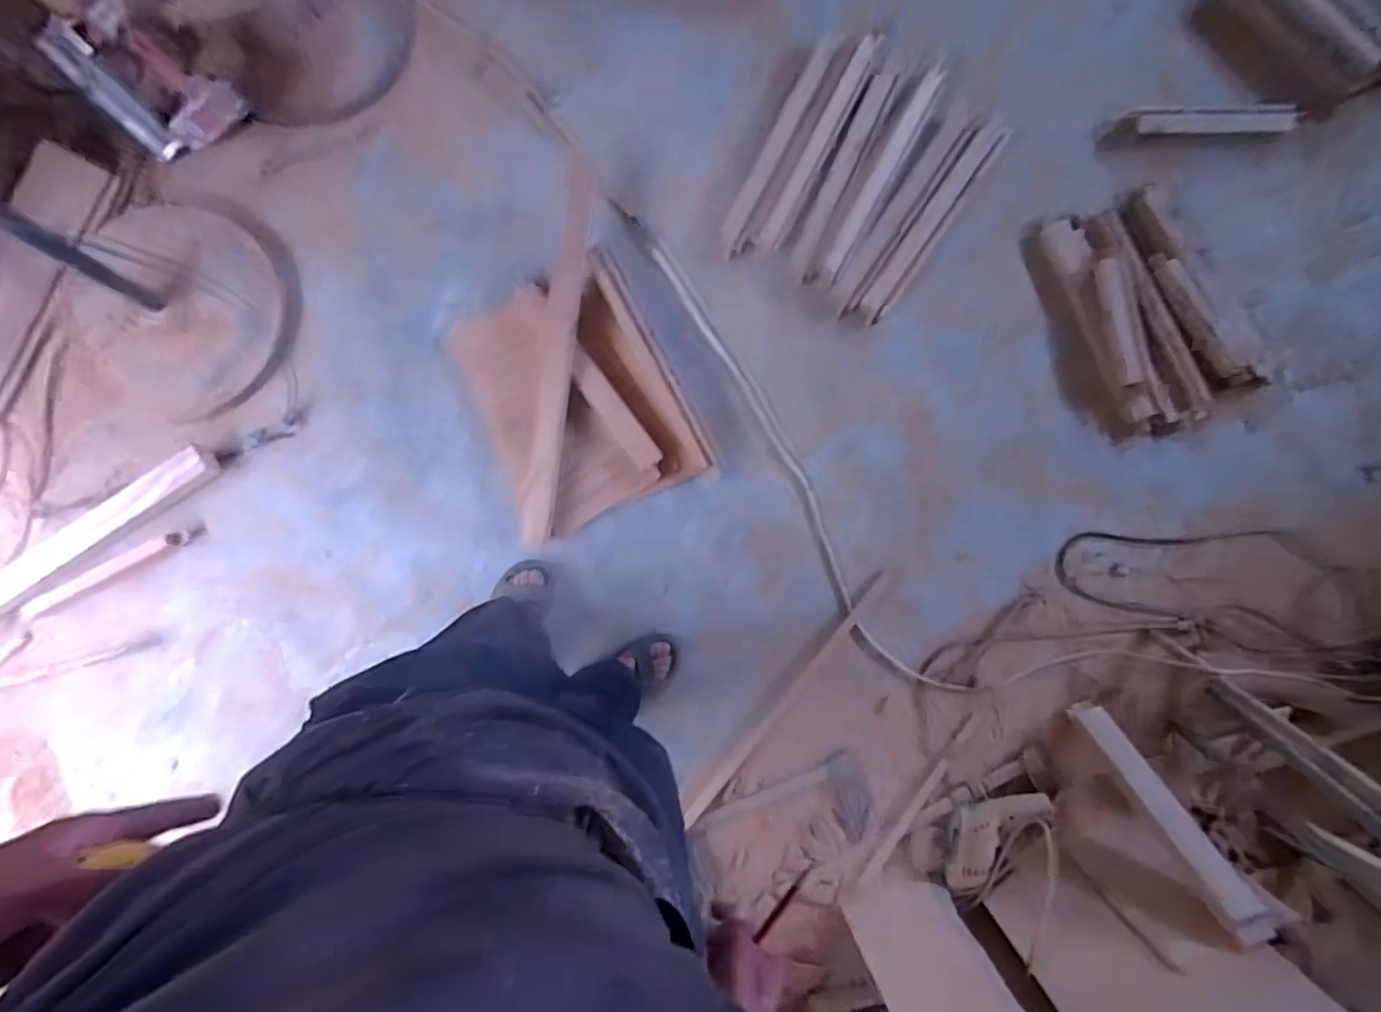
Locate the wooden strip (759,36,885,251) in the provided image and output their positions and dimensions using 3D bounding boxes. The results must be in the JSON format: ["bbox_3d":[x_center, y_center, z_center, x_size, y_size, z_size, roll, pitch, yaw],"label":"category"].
[{"bbox_3d":[0.271,-0.745,1.332,0.052,0.028,0.471,27,87,1],"label":"wooden strip"}]

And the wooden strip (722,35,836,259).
[{"bbox_3d":[0.174,-0.737,1.335,0.047,0.018,0.464,27,87,1],"label":"wooden strip"}]

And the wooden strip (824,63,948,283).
[{"bbox_3d":[0.403,-0.679,1.333,0.043,0.015,0.490,28,87,1],"label":"wooden strip"}]

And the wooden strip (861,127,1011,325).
[{"bbox_3d":[0.498,-0.584,1.344,0.057,0.026,0.467,35,87,1],"label":"wooden strip"}]

